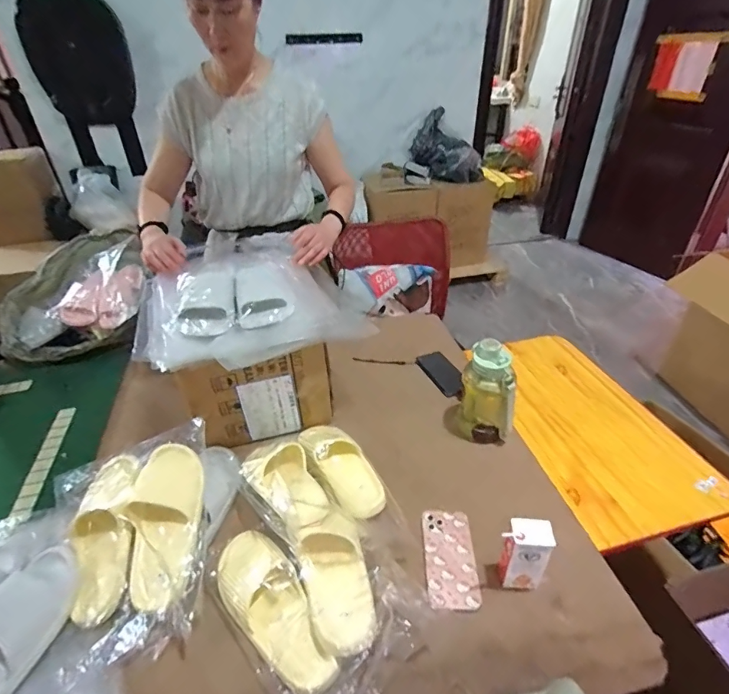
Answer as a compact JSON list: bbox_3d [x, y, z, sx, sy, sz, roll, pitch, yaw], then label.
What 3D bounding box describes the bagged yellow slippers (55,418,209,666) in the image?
[{"bbox_3d":[-0.393,0.309,0.711,0.258,0.106,0.342,-10,36,-11],"label":"bagged yellow slippers"}]

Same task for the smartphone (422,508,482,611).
[{"bbox_3d":[0.142,0.347,0.719,0.083,0.012,0.164,0,36,3],"label":"smartphone"}]

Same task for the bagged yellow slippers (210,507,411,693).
[{"bbox_3d":[-0.083,0.348,0.639,0.218,0.116,0.315,-28,43,-32],"label":"bagged yellow slippers"}]

